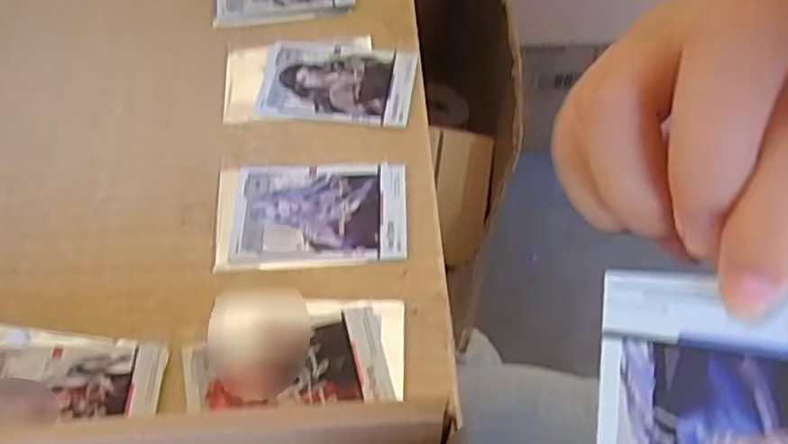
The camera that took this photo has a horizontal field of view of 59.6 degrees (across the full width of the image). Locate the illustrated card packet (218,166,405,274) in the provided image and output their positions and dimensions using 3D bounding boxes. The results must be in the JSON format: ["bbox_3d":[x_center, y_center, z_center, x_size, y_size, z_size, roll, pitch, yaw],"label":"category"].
[{"bbox_3d":[-0.048,-0.006,0.398,0.108,0.004,0.070,-3,57,-1],"label":"illustrated card packet"}]

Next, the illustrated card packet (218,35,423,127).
[{"bbox_3d":[-0.051,-0.096,0.457,0.126,0.006,0.074,3,57,2],"label":"illustrated card packet"}]

